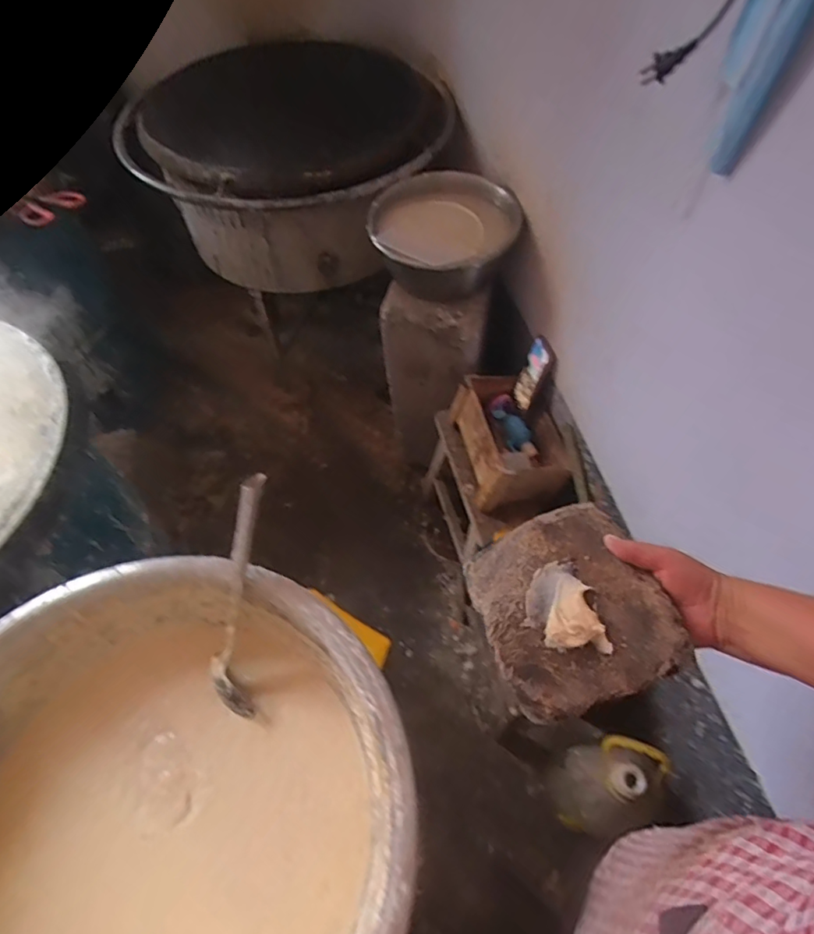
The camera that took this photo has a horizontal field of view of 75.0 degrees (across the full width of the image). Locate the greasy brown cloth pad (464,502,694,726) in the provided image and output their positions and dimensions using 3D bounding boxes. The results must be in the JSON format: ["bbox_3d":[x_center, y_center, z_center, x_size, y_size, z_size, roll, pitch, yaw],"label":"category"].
[{"bbox_3d":[0.140,0.119,0.469,0.148,0.028,0.165,-26,56,6],"label":"greasy brown cloth pad"}]

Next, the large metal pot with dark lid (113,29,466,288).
[{"bbox_3d":[-0.275,-0.729,1.310,0.711,0.320,0.671,0,56,0],"label":"large metal pot with dark lid"}]

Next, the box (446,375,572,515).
[{"bbox_3d":[0.208,-0.051,1.094,0.178,0.129,0.267,-8,56,-5],"label":"box"}]

